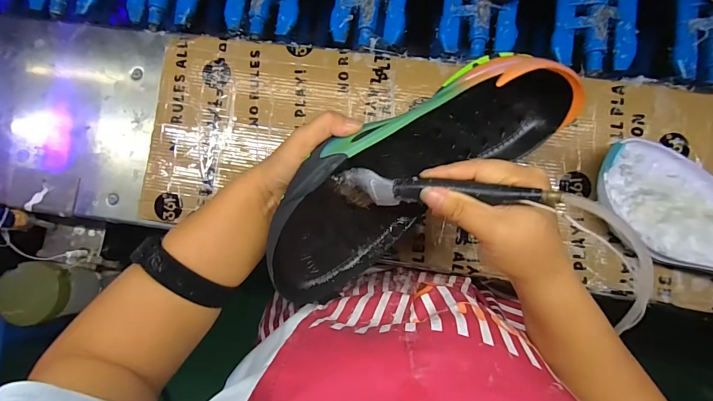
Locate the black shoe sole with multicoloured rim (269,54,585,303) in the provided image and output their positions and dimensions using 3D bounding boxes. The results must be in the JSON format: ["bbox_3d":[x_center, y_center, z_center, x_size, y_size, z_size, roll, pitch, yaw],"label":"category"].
[{"bbox_3d":[0.047,-0.021,0.291,0.282,0.053,0.115,-36,119,-1],"label":"black shoe sole with multicoloured rim"}]

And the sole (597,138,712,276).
[{"bbox_3d":[0.354,0.030,0.349,0.266,0.048,0.101,26,87,9],"label":"sole"}]

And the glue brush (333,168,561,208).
[{"bbox_3d":[0.058,-0.007,0.262,0.152,0.033,0.024,3,83,29],"label":"glue brush"}]

